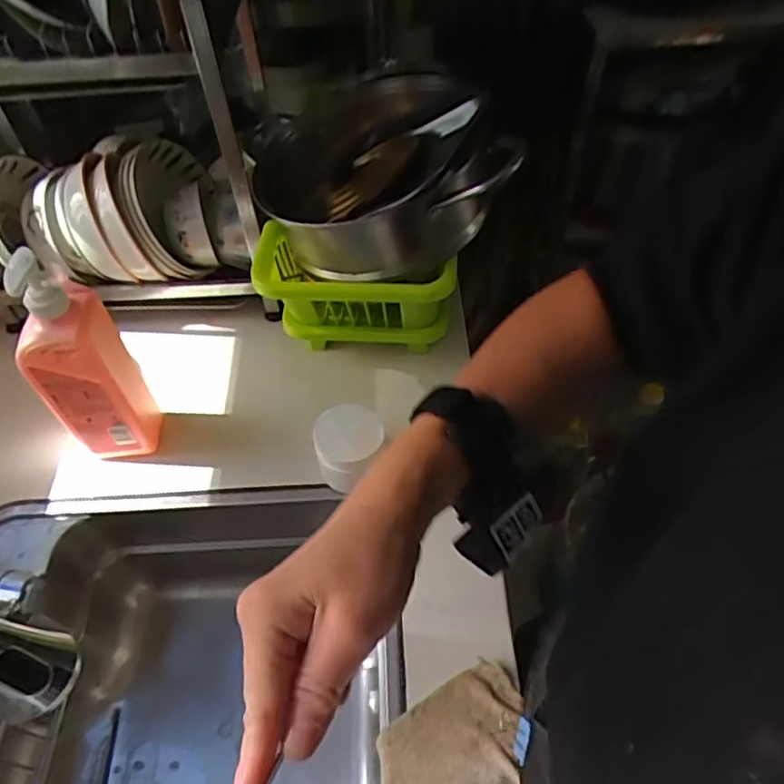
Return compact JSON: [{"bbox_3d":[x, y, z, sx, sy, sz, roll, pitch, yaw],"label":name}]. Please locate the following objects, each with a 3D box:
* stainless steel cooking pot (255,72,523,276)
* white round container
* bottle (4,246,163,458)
[{"bbox_3d":[-0.011,-0.278,0.747,0.261,0.162,0.286,-3,53,0],"label":"stainless steel cooking pot"},{"bbox_3d":[-0.048,0.070,0.733,0.079,0.077,0.084,-1,53,2],"label":"white round container"},{"bbox_3d":[-0.342,-0.031,0.690,0.092,0.293,0.084,-3,53,1],"label":"bottle"}]

